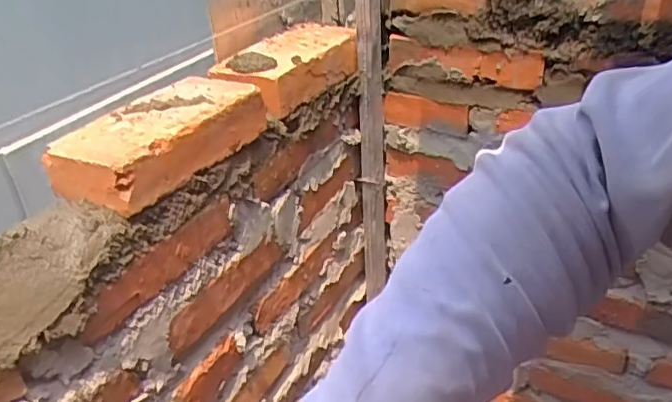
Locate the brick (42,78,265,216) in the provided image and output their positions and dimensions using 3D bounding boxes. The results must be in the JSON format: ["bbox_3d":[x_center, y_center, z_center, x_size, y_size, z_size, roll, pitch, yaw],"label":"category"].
[{"bbox_3d":[-0.161,-0.062,0.566,0.104,0.047,0.193,13,35,26],"label":"brick"}]

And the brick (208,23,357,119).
[{"bbox_3d":[-0.057,-0.162,0.721,0.104,0.053,0.201,18,38,32],"label":"brick"}]

